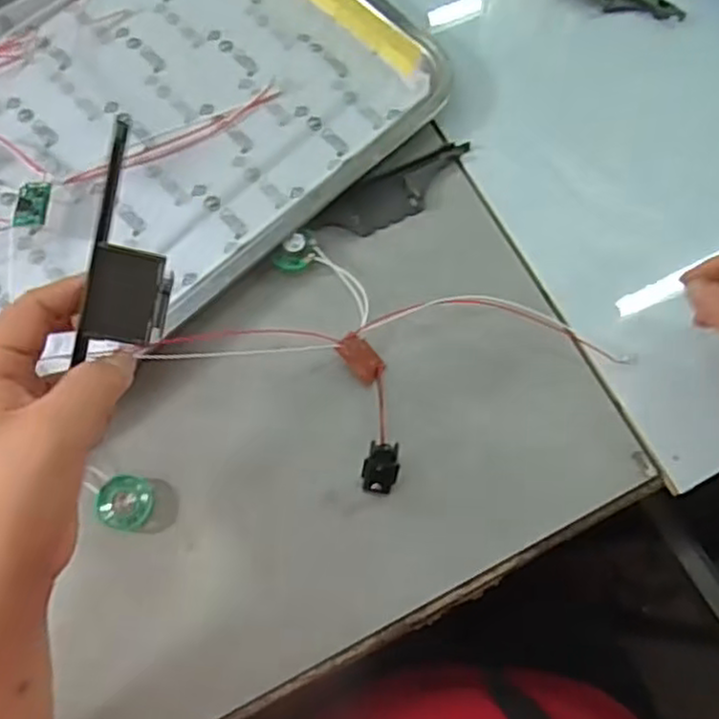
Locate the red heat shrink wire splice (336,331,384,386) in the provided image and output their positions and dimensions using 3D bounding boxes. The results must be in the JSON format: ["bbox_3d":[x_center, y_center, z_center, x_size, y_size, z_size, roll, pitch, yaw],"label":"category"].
[{"bbox_3d":[0.001,-0.001,0.399,0.017,0.004,0.029,-40,98,-18],"label":"red heat shrink wire splice"}]

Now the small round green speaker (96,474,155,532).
[{"bbox_3d":[-0.120,0.073,0.368,0.027,0.010,0.028,1,70,-2],"label":"small round green speaker"}]

